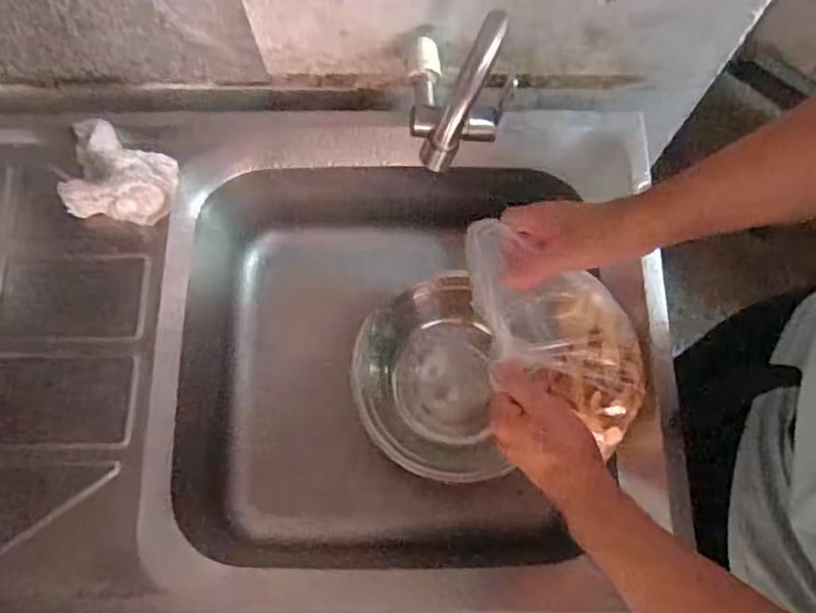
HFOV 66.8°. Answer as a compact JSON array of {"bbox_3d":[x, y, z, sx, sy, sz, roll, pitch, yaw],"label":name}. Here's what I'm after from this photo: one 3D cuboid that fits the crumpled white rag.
[{"bbox_3d":[-0.288,-0.141,0.616,0.112,0.052,0.113,-2,74,-1],"label":"crumpled white rag"}]

